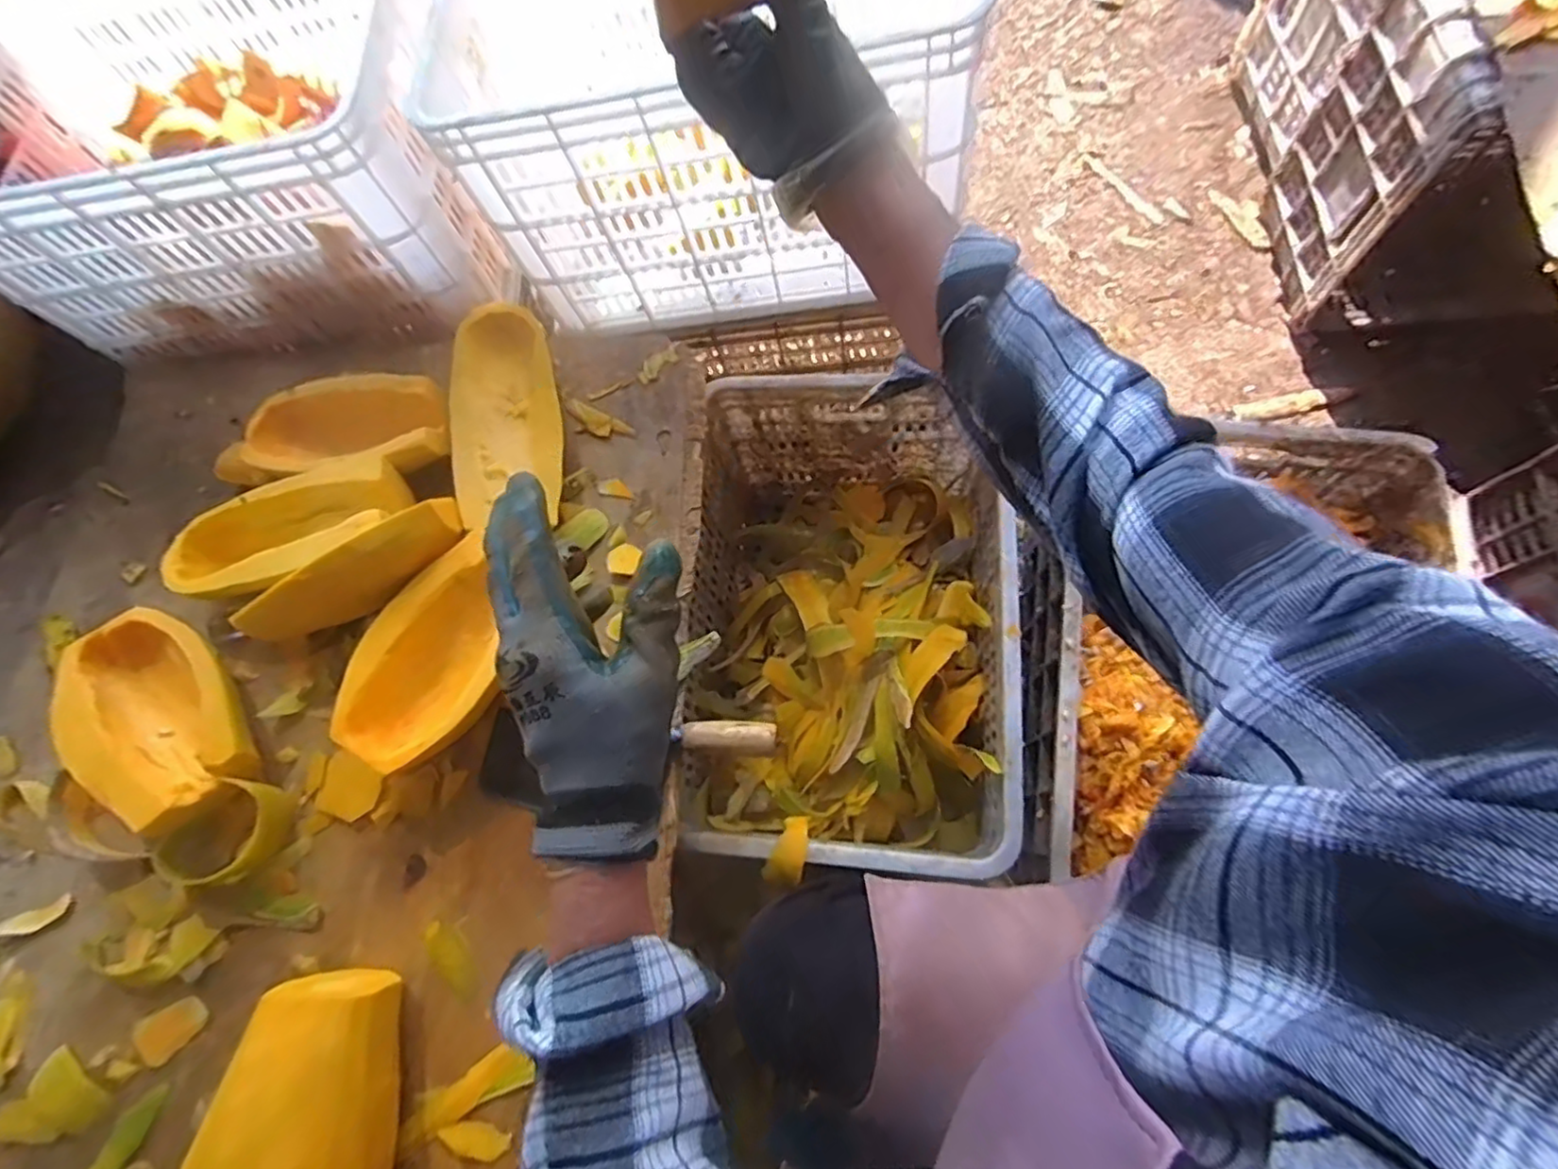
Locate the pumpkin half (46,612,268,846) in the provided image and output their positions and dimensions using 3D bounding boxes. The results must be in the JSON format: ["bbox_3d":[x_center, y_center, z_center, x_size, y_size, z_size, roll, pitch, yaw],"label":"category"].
[{"bbox_3d":[-0.562,0.117,0.604,0.120,0.078,0.217,-41,71,-6],"label":"pumpkin half"}]

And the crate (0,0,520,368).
[{"bbox_3d":[-0.614,-0.492,0.757,0.500,0.241,0.377,-11,70,5],"label":"crate"}]

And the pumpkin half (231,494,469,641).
[{"bbox_3d":[-0.389,-0.005,0.600,0.212,0.081,0.045,-38,70,-5],"label":"pumpkin half"}]

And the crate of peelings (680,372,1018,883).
[{"bbox_3d":[0.066,0.053,0.769,0.323,0.254,0.514,1,72,9],"label":"crate of peelings"}]

